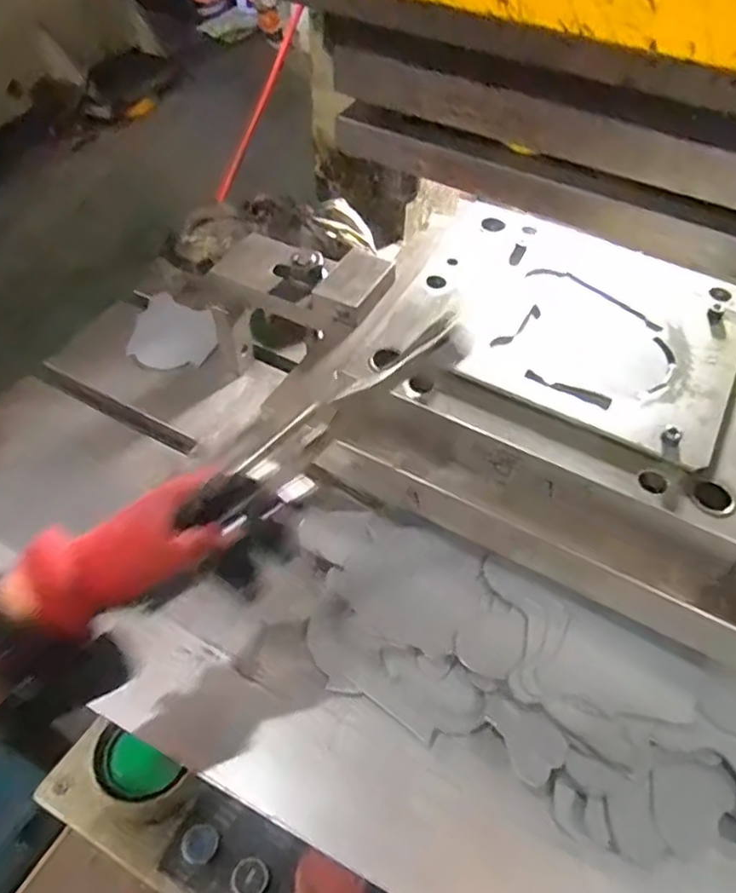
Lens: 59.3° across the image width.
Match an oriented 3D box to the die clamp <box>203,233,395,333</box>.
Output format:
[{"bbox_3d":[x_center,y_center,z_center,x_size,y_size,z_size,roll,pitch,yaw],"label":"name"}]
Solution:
[{"bbox_3d":[-0.071,-0.169,0.668,0.183,0.059,0.093,26,56,18],"label":"die clamp"}]

